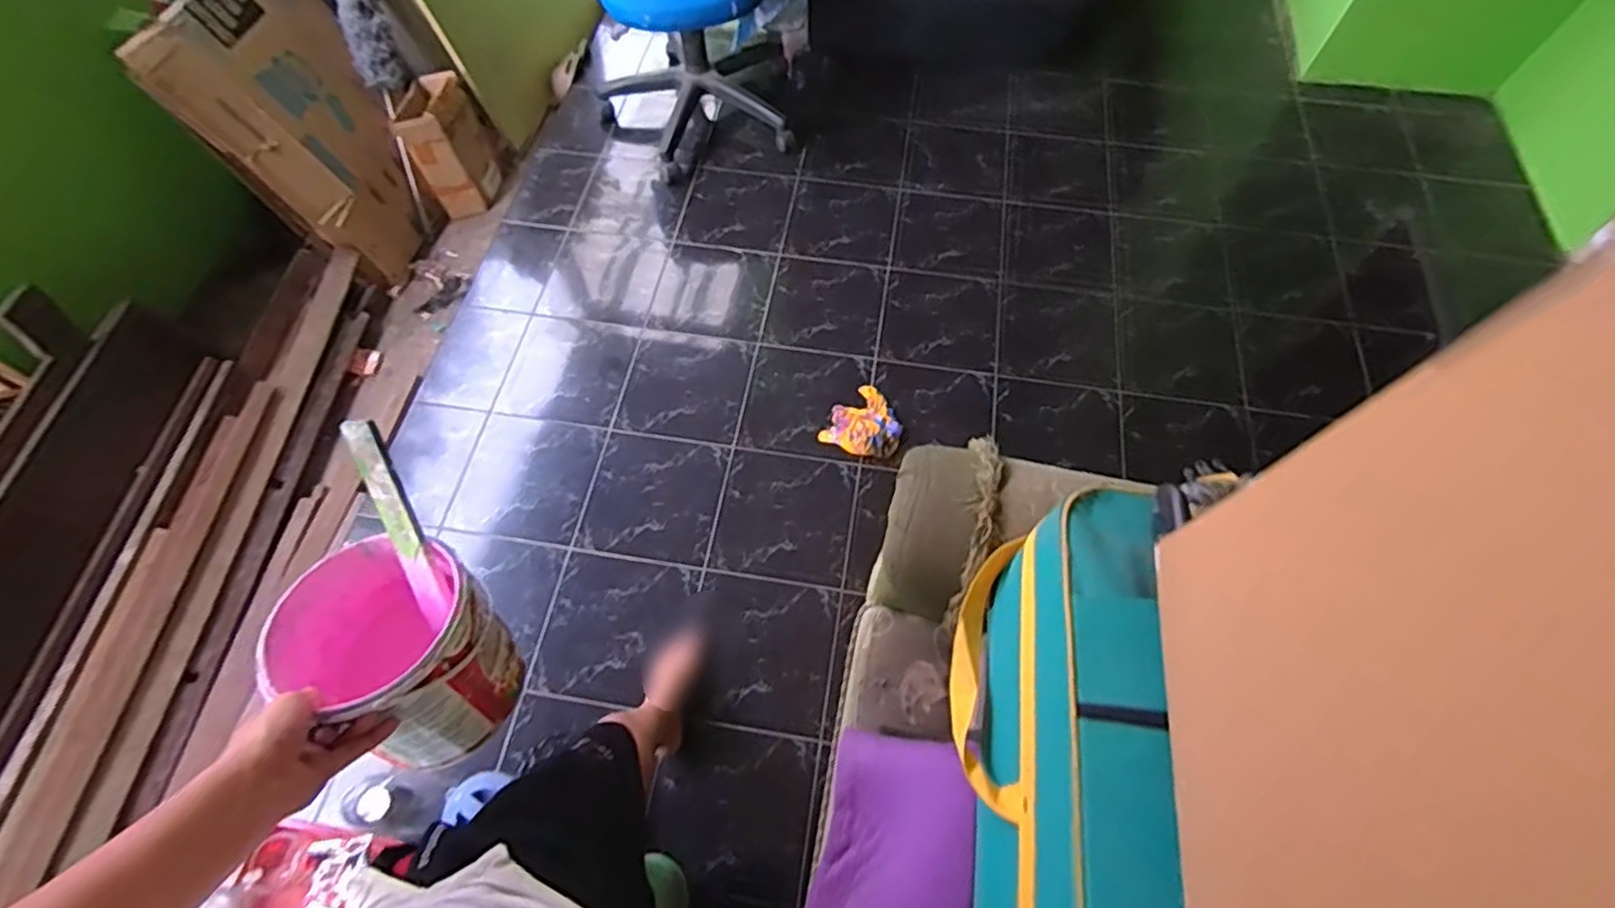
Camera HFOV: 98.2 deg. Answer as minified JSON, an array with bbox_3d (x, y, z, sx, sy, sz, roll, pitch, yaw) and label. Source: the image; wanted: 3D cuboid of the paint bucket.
[{"bbox_3d":[-0.408,0.200,0.724,0.188,0.189,0.180,-1,64,2],"label":"paint bucket"}]

